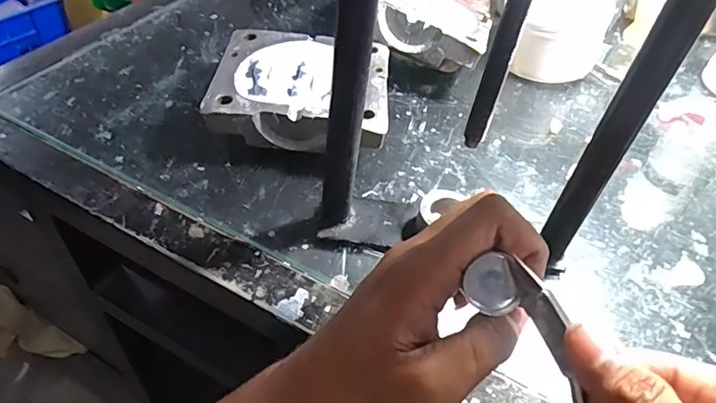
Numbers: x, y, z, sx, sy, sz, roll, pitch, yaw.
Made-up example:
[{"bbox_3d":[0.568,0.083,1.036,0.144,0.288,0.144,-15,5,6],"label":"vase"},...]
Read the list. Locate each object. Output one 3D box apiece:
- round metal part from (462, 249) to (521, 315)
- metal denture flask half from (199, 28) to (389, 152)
[{"bbox_3d":[0.053,0.034,0.207,0.020,0.008,0.020,-18,88,5],"label":"round metal part"},{"bbox_3d":[-0.042,-0.081,0.384,0.124,0.042,0.114,6,48,-2],"label":"metal denture flask half"}]

